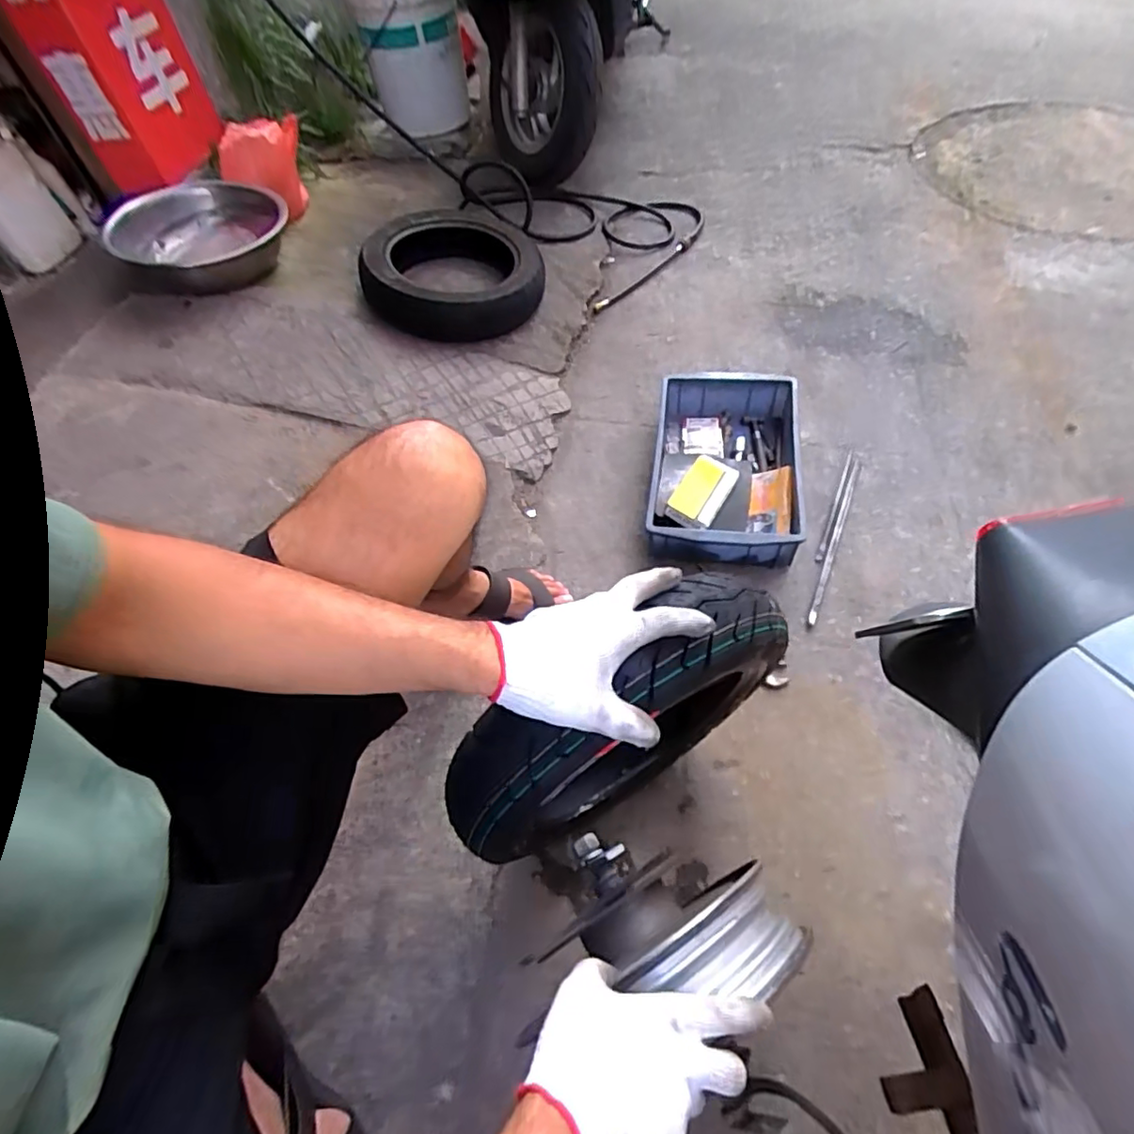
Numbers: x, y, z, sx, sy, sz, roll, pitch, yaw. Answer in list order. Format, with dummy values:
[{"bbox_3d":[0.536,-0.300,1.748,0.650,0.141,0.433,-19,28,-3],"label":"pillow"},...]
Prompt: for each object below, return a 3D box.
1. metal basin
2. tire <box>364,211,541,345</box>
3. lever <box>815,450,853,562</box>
[{"bbox_3d":[-0.791,-0.720,1.345,0.336,0.117,0.336,-4,54,6],"label":"metal basin"},{"bbox_3d":[-0.248,-0.633,1.332,0.368,0.140,0.333,-14,55,-7],"label":"tire"},{"bbox_3d":[0.452,-0.111,1.028,0.011,0.010,0.255,18,59,20],"label":"lever"}]

